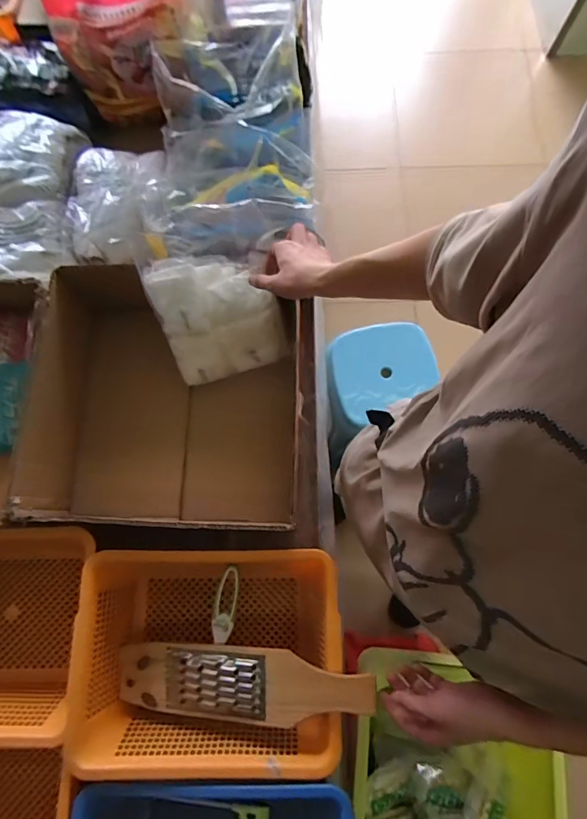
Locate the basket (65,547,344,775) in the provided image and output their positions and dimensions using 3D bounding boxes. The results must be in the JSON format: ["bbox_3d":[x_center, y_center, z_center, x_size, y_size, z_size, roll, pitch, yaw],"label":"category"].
[{"bbox_3d":[-0.121,0.359,0.658,0.371,0.131,0.286,0,77,0],"label":"basket"}]

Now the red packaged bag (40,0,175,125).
[{"bbox_3d":[-0.332,-0.760,0.826,0.272,0.260,0.188,-19,78,-4],"label":"red packaged bag"}]

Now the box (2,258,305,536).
[{"bbox_3d":[-0.209,-0.015,0.755,0.429,0.176,0.407,3,77,1],"label":"box"}]

